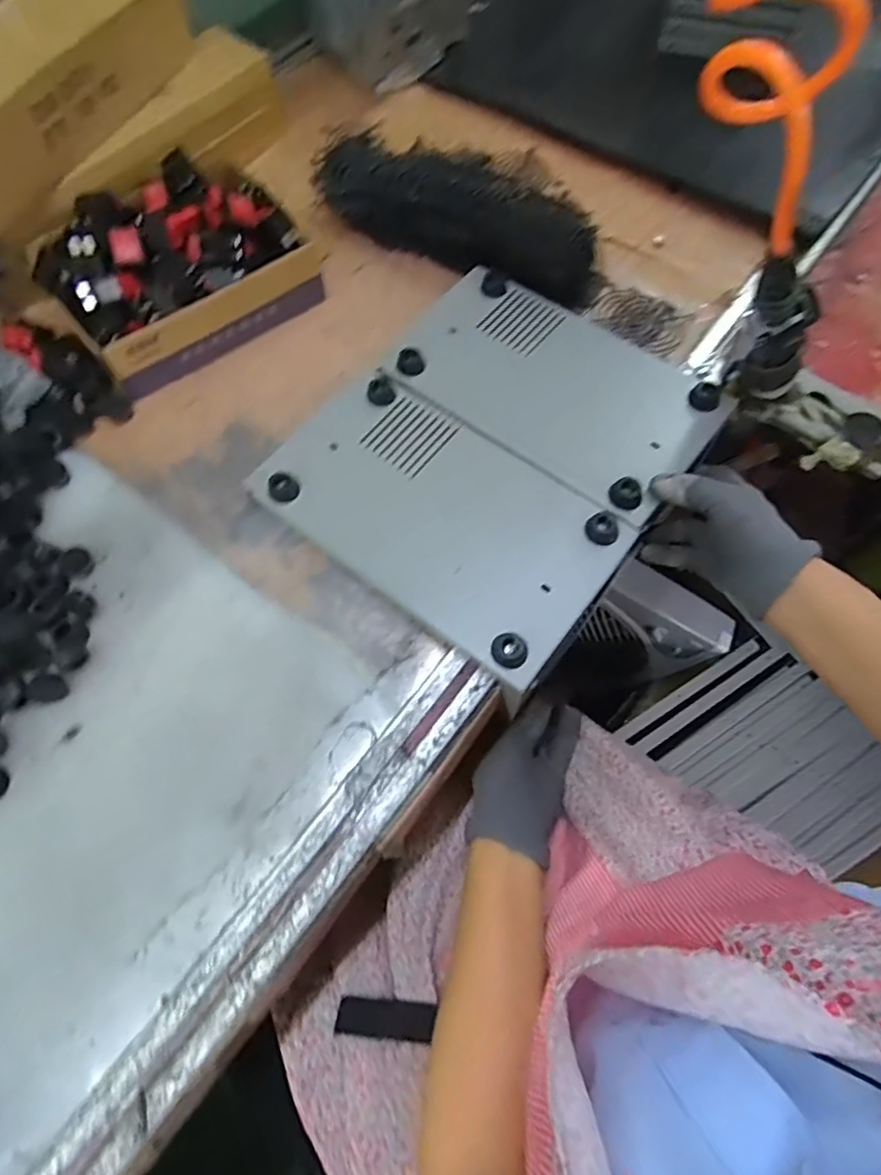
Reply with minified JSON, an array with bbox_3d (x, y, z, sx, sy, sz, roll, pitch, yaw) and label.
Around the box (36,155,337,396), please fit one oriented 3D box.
[{"bbox_3d":[-0.236,-0.286,0.521,0.212,0.084,0.150,-39,72,-14],"label":"box"}]

